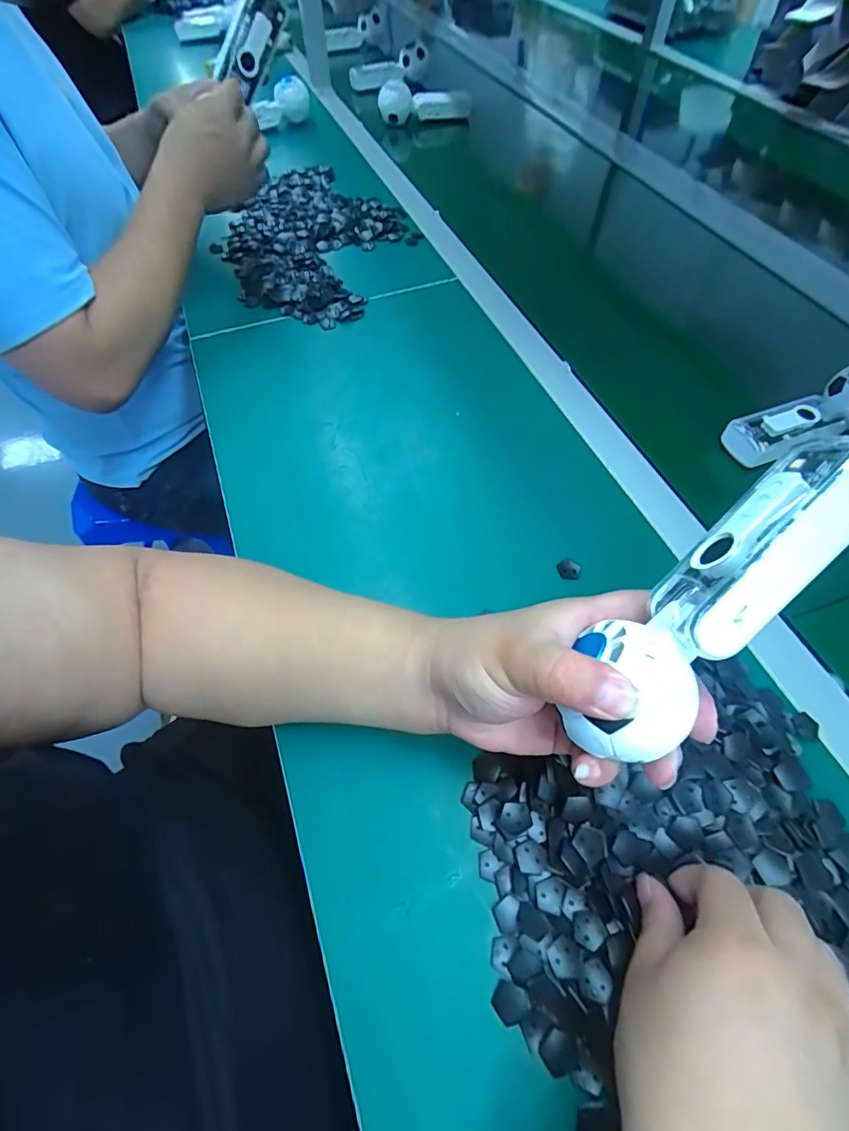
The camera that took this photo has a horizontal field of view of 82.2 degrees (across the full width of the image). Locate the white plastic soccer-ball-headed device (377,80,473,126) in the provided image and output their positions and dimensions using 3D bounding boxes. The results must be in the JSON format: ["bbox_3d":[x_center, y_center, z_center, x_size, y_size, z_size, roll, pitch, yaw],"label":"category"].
[{"bbox_3d":[0.003,-0.894,0.934,0.176,0.060,0.049,-17,61,-9],"label":"white plastic soccer-ball-headed device"}]

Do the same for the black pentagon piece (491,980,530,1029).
[{"bbox_3d":[0.047,0.238,0.266,0.018,0.004,0.018,-39,66,-19],"label":"black pentagon piece"}]

